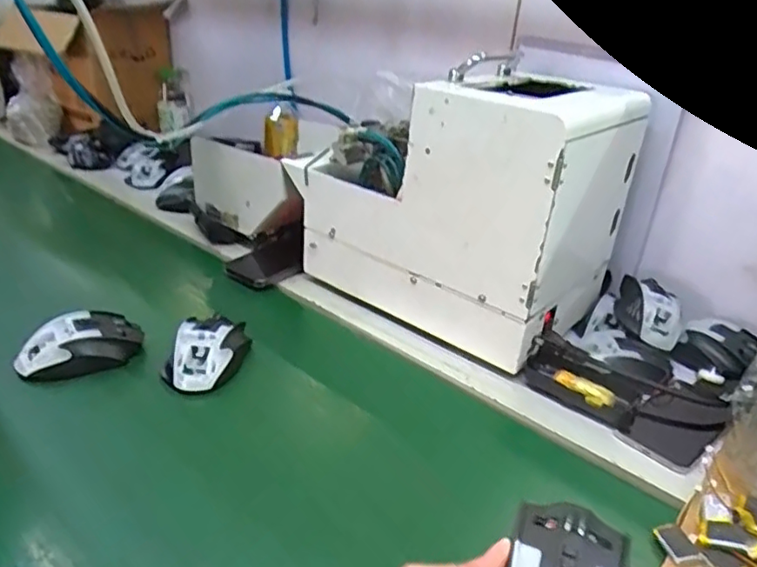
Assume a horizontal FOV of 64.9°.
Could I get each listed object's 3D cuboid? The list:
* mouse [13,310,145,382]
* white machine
[{"bbox_3d":[-0.312,0.062,0.624,0.117,0.040,0.059,-13,31,-33],"label":"mouse"},{"bbox_3d":[0.097,-0.110,0.724,0.338,0.260,0.227,25,32,35],"label":"white machine"}]

